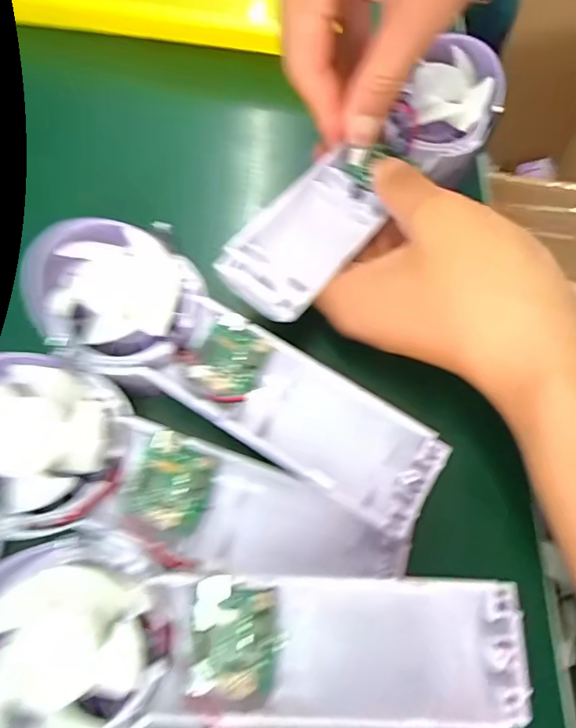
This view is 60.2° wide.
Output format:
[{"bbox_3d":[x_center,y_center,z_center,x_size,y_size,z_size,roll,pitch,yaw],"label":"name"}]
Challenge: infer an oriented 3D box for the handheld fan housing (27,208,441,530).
[{"bbox_3d":[-0.020,-0.001,0.200,0.175,0.031,0.058,26,68,8],"label":"handheld fan housing"}]

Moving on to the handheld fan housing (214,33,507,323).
[{"bbox_3d":[0.041,-0.090,0.238,0.050,0.022,0.176,41,77,13],"label":"handheld fan housing"}]

